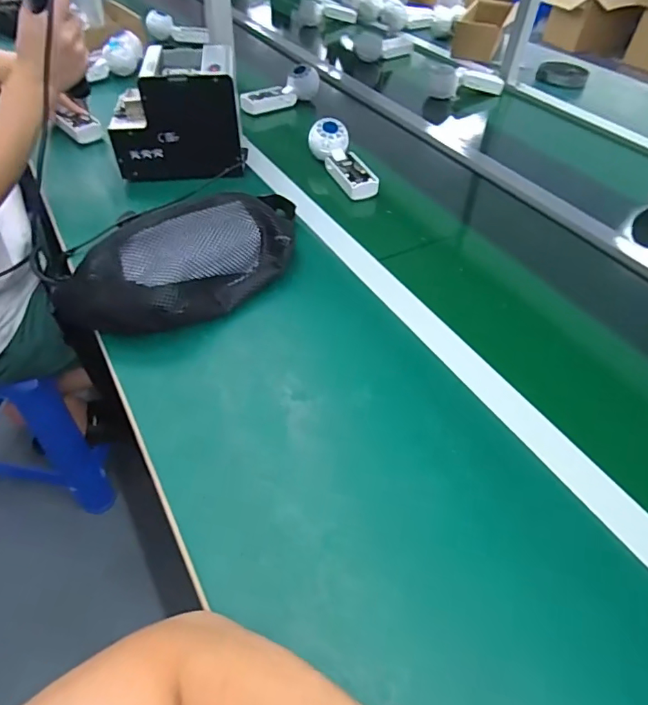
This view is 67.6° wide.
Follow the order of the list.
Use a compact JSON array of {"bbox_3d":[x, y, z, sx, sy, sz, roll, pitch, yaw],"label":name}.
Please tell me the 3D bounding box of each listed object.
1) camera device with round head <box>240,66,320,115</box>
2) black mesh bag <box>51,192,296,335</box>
[{"bbox_3d":[-0.087,-0.516,0.955,0.175,0.065,0.050,-24,54,-23],"label":"camera device with round head"},{"bbox_3d":[-0.138,-0.109,0.553,0.309,0.070,0.127,-32,58,-26],"label":"black mesh bag"}]

